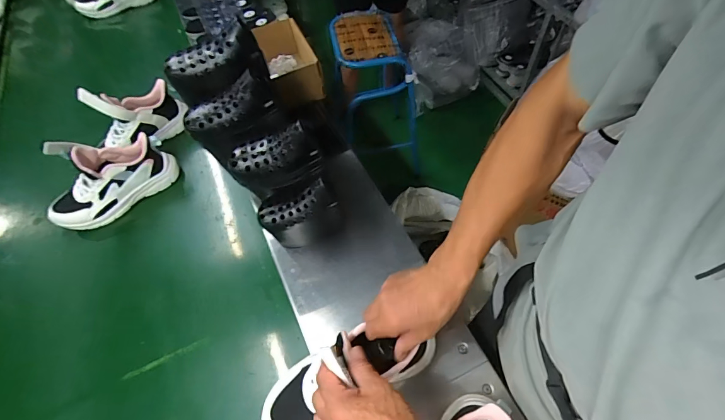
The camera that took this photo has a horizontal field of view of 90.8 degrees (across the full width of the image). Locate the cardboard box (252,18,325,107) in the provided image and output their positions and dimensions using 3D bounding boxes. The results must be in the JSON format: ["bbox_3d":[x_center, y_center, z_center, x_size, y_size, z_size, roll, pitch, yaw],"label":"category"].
[{"bbox_3d":[-0.177,-0.354,0.886,0.113,0.102,0.248,-20,57,-8],"label":"cardboard box"}]

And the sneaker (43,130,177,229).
[{"bbox_3d":[-0.518,-0.067,0.723,0.245,0.168,0.085,-39,62,-22],"label":"sneaker"}]

